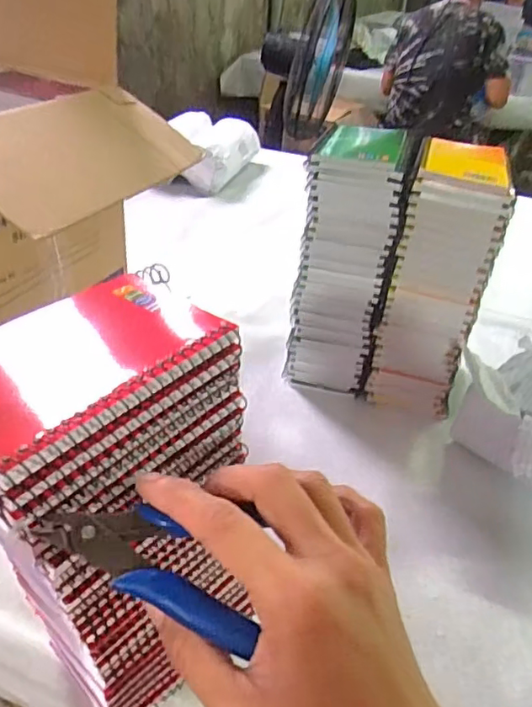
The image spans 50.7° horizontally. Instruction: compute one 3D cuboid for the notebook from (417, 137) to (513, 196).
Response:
[{"bbox_3d":[0.199,-0.191,0.561,0.085,0.014,0.112,12,37,11],"label":"notebook"}]

